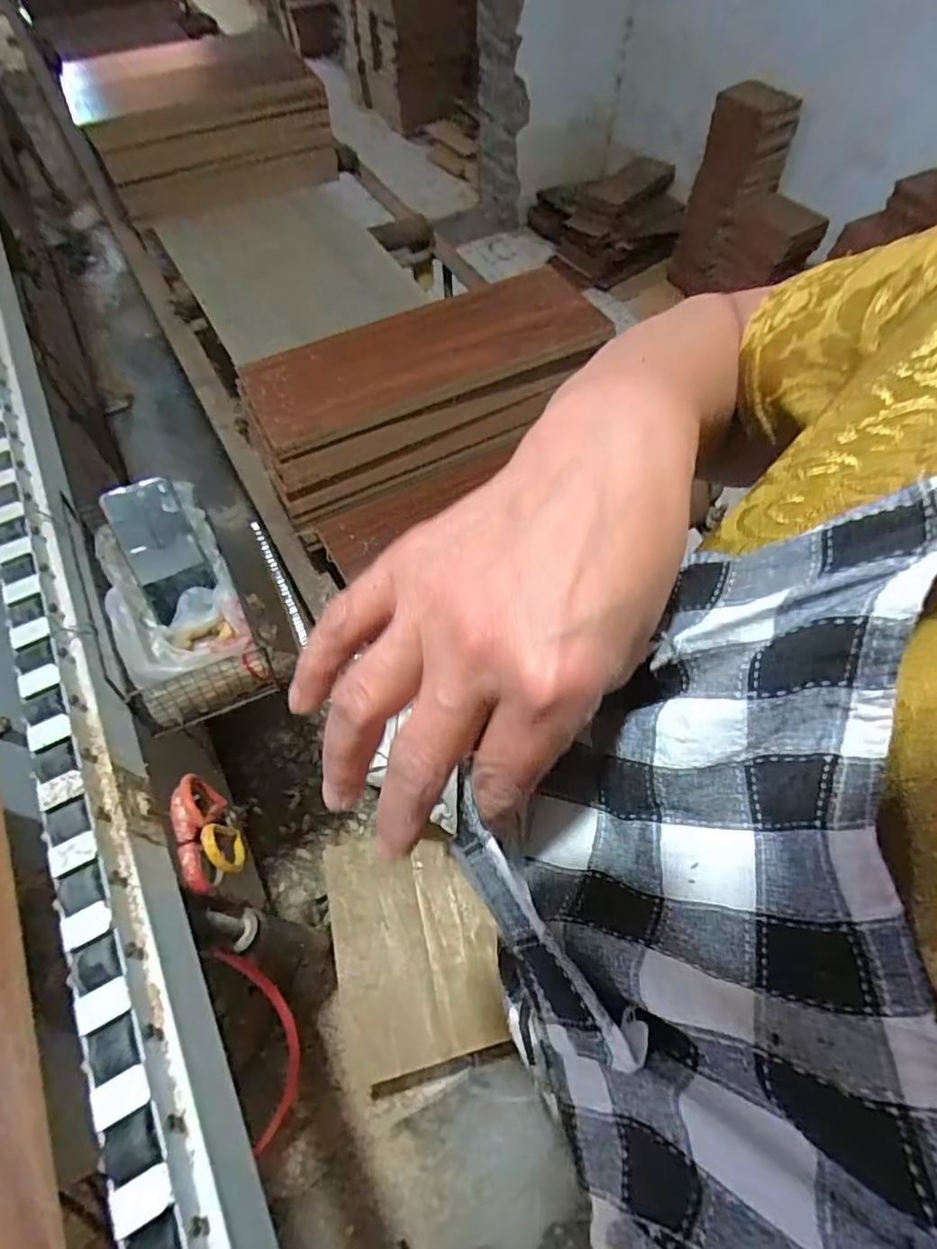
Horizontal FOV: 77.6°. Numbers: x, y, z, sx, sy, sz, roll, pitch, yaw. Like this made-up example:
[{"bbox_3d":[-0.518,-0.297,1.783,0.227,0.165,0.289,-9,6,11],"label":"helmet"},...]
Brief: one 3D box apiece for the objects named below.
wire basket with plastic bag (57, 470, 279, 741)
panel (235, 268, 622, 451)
[{"bbox_3d":[-0.324,-0.031,0.641,0.125,0.093,0.258,-25,63,-15],"label":"wire basket with plastic bag"},{"bbox_3d":[-0.055,-0.349,0.738,0.455,0.025,0.160,-25,68,-10],"label":"panel"}]

